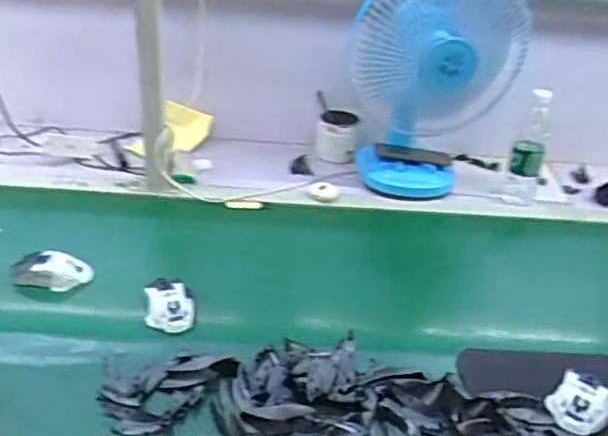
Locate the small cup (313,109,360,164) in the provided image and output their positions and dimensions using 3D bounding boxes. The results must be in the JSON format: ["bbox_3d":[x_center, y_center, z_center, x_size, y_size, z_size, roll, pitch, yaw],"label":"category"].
[{"bbox_3d":[0.079,-0.195,1.481,0.101,0.104,0.107,7,30,4],"label":"small cup"}]

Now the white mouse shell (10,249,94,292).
[{"bbox_3d":[-0.391,0.082,0.988,0.124,0.042,0.062,3,30,-2],"label":"white mouse shell"}]

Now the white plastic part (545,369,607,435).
[{"bbox_3d":[0.350,0.232,0.808,0.069,0.028,0.084,28,38,34],"label":"white plastic part"}]

